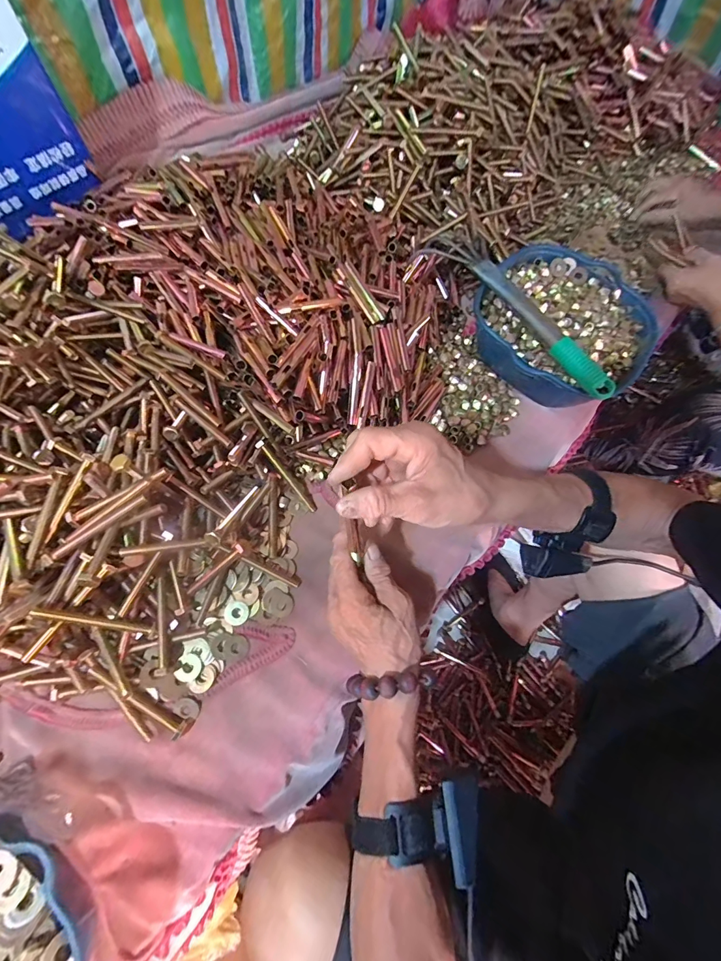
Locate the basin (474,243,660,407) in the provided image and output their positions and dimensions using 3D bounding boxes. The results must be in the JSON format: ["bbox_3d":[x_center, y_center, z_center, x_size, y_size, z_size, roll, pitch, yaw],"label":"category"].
[{"bbox_3d":[0.281,-0.211,0.548,0.223,0.081,0.244,1,65,-2],"label":"basin"}]

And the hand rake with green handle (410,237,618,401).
[{"bbox_3d":[0.205,-0.226,0.507,0.059,0.034,0.319,-36,72,-18],"label":"hand rake with green handle"}]

